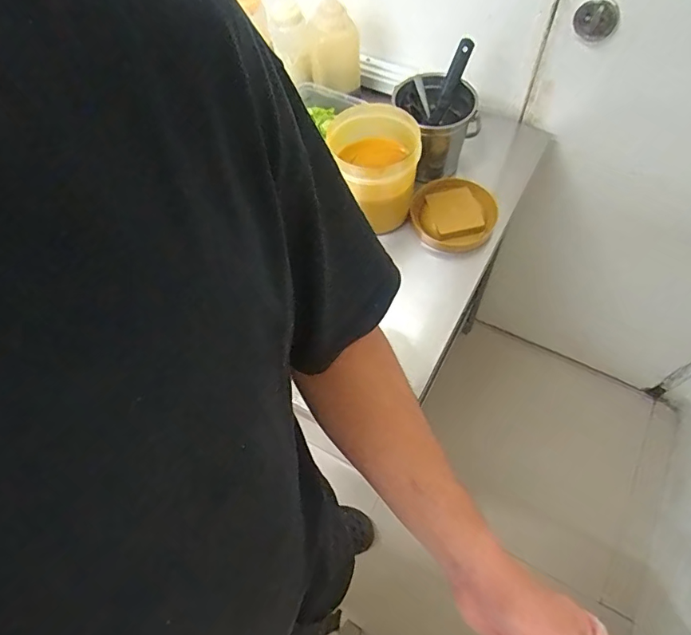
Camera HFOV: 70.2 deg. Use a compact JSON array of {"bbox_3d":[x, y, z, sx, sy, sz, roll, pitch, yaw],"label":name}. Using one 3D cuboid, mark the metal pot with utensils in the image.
[{"bbox_3d":[0.154,-0.329,0.816,0.111,0.190,0.121,-2,62,3],"label":"metal pot with utensils"}]

